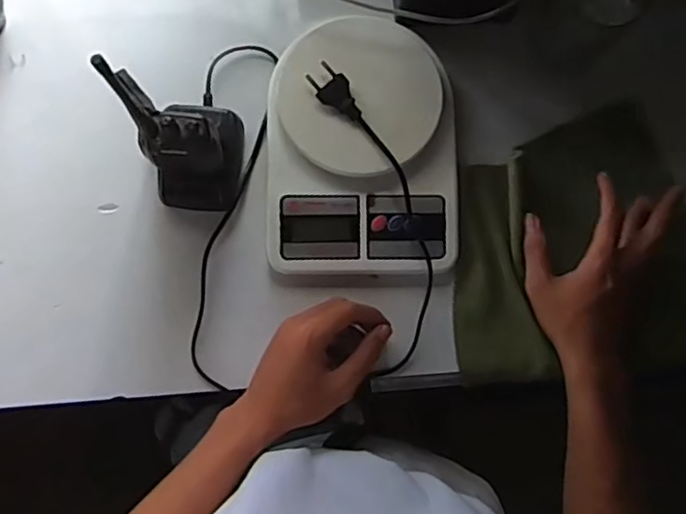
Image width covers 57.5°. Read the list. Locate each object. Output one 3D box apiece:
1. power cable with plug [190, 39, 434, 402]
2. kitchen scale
[{"bbox_3d":[-0.024,-0.039,0.547,0.205,0.050,0.305,2,86,-3],"label":"power cable with plug"},{"bbox_3d":[0.018,-0.094,0.542,0.164,0.028,0.212,0,81,-4],"label":"kitchen scale"}]

